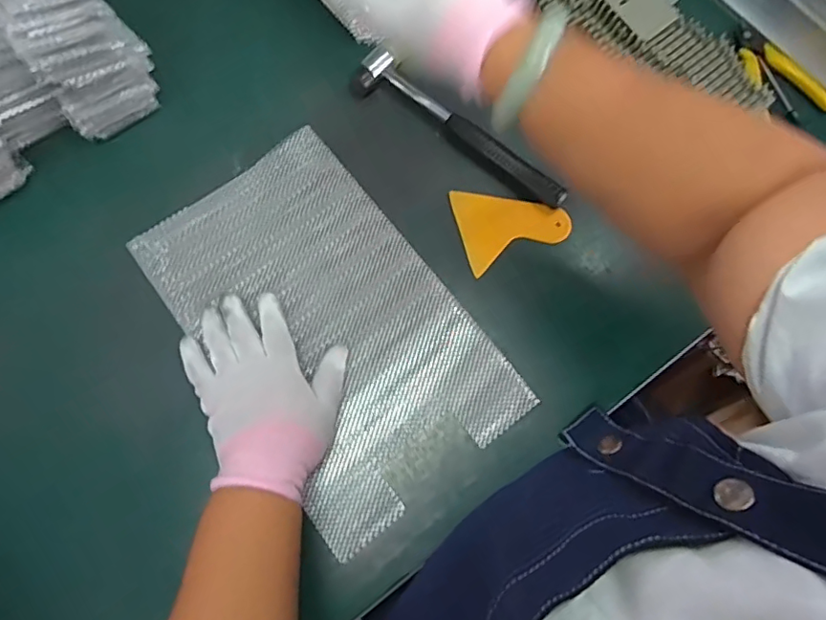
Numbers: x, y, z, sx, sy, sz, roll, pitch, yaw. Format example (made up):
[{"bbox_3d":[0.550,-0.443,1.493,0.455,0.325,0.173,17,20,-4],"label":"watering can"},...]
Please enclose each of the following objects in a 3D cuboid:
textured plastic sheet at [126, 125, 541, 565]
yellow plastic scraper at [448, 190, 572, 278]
[{"bbox_3d":[-0.075,0.008,0.465,0.195,0.010,0.324,-37,77,-10],"label":"textured plastic sheet"},{"bbox_3d":[0.090,-0.083,0.497,0.096,0.005,0.076,-16,82,-2],"label":"yellow plastic scraper"}]

